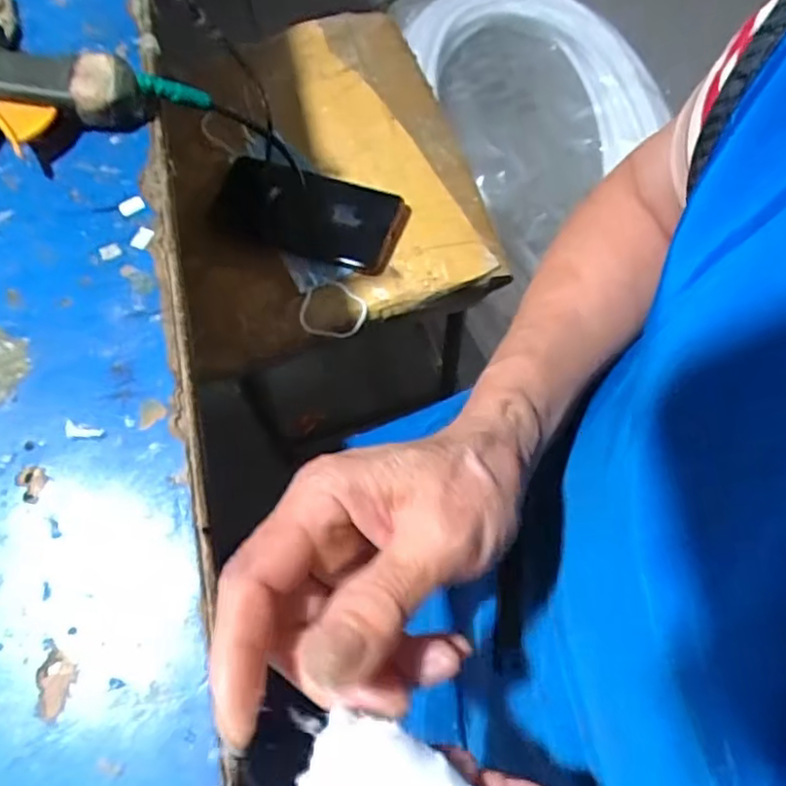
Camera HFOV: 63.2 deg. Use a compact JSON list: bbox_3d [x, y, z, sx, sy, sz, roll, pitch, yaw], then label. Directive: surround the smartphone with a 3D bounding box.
[{"bbox_3d":[-0.076,-0.167,0.583,0.166,0.015,0.087,20,69,6],"label":"smartphone"}]

